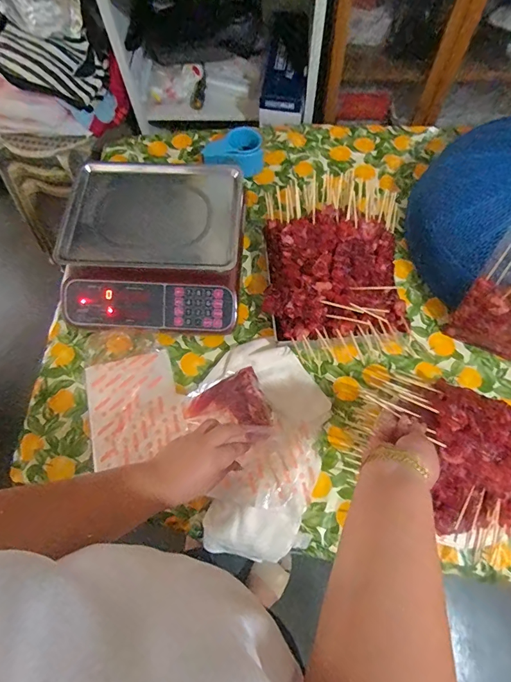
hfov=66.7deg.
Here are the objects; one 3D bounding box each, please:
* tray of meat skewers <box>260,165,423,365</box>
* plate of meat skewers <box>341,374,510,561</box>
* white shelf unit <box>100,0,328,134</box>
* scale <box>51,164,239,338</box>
[{"bbox_3d":[0.145,-0.140,0.708,0.251,0.137,0.309,-2,68,1],"label":"tray of meat skewers"},{"bbox_3d":[0.297,0.167,0.589,0.275,0.117,0.224,36,73,15],"label":"plate of meat skewers"},{"bbox_3d":[-0.084,-0.777,0.904,0.503,0.512,0.232,10,69,6],"label":"white shelf unit"},{"bbox_3d":[-0.189,-0.179,0.746,0.320,0.126,0.313,2,68,3],"label":"scale"}]

